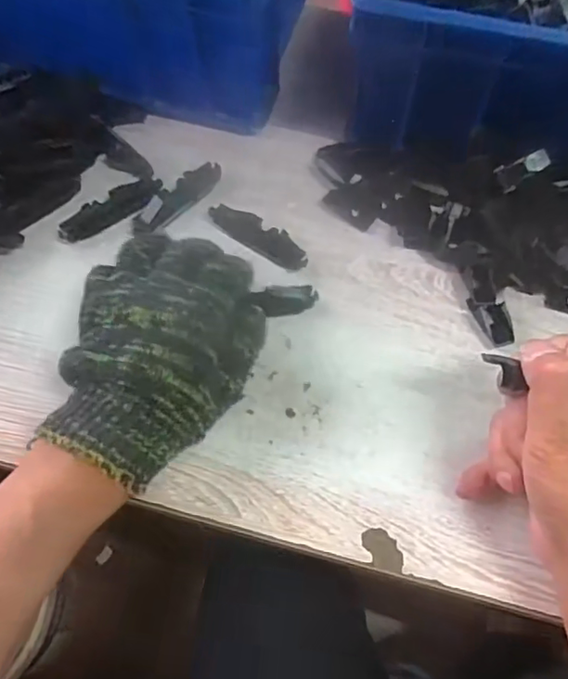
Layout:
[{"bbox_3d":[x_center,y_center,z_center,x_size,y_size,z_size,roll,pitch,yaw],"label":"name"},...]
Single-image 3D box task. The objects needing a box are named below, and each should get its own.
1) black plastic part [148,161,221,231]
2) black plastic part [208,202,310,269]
[{"bbox_3d":[-0.074,-0.109,0.428,0.023,0.006,0.072,35,70,15],"label":"black plastic part"},{"bbox_3d":[-0.018,-0.076,0.417,0.080,0.005,0.024,29,68,13],"label":"black plastic part"}]

